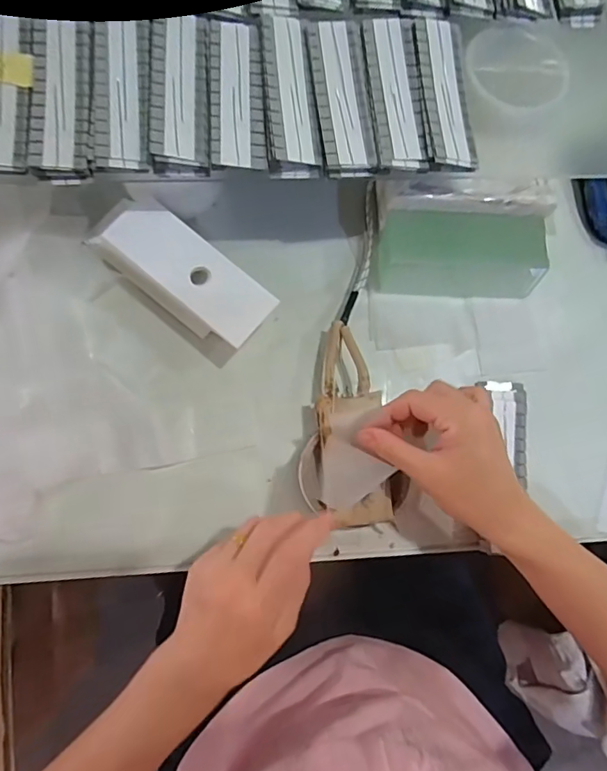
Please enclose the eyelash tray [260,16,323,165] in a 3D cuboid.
[{"bbox_3d":[-0.010,-0.229,0.381,0.036,0.010,0.125,-5,80,-5],"label":"eyelash tray"}]

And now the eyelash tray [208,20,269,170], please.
[{"bbox_3d":[-0.050,-0.223,0.377,0.040,0.006,0.128,-3,79,-4],"label":"eyelash tray"}]

